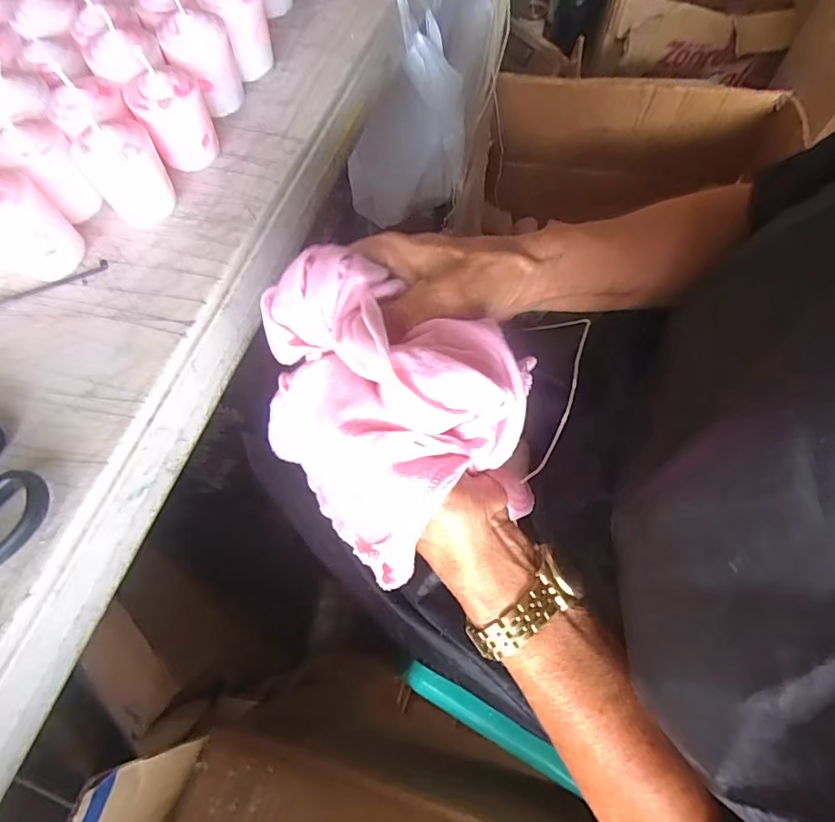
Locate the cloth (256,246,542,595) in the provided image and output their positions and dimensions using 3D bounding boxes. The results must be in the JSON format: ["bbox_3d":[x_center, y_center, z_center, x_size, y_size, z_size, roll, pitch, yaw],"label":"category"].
[{"bbox_3d":[-0.015,-0.010,0.213,0.104,0.060,0.124,-41,71,-14],"label":"cloth"}]

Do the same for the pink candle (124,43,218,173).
[{"bbox_3d":[-0.138,-0.167,0.278,0.036,0.052,0.032,-32,69,-11],"label":"pink candle"}]

